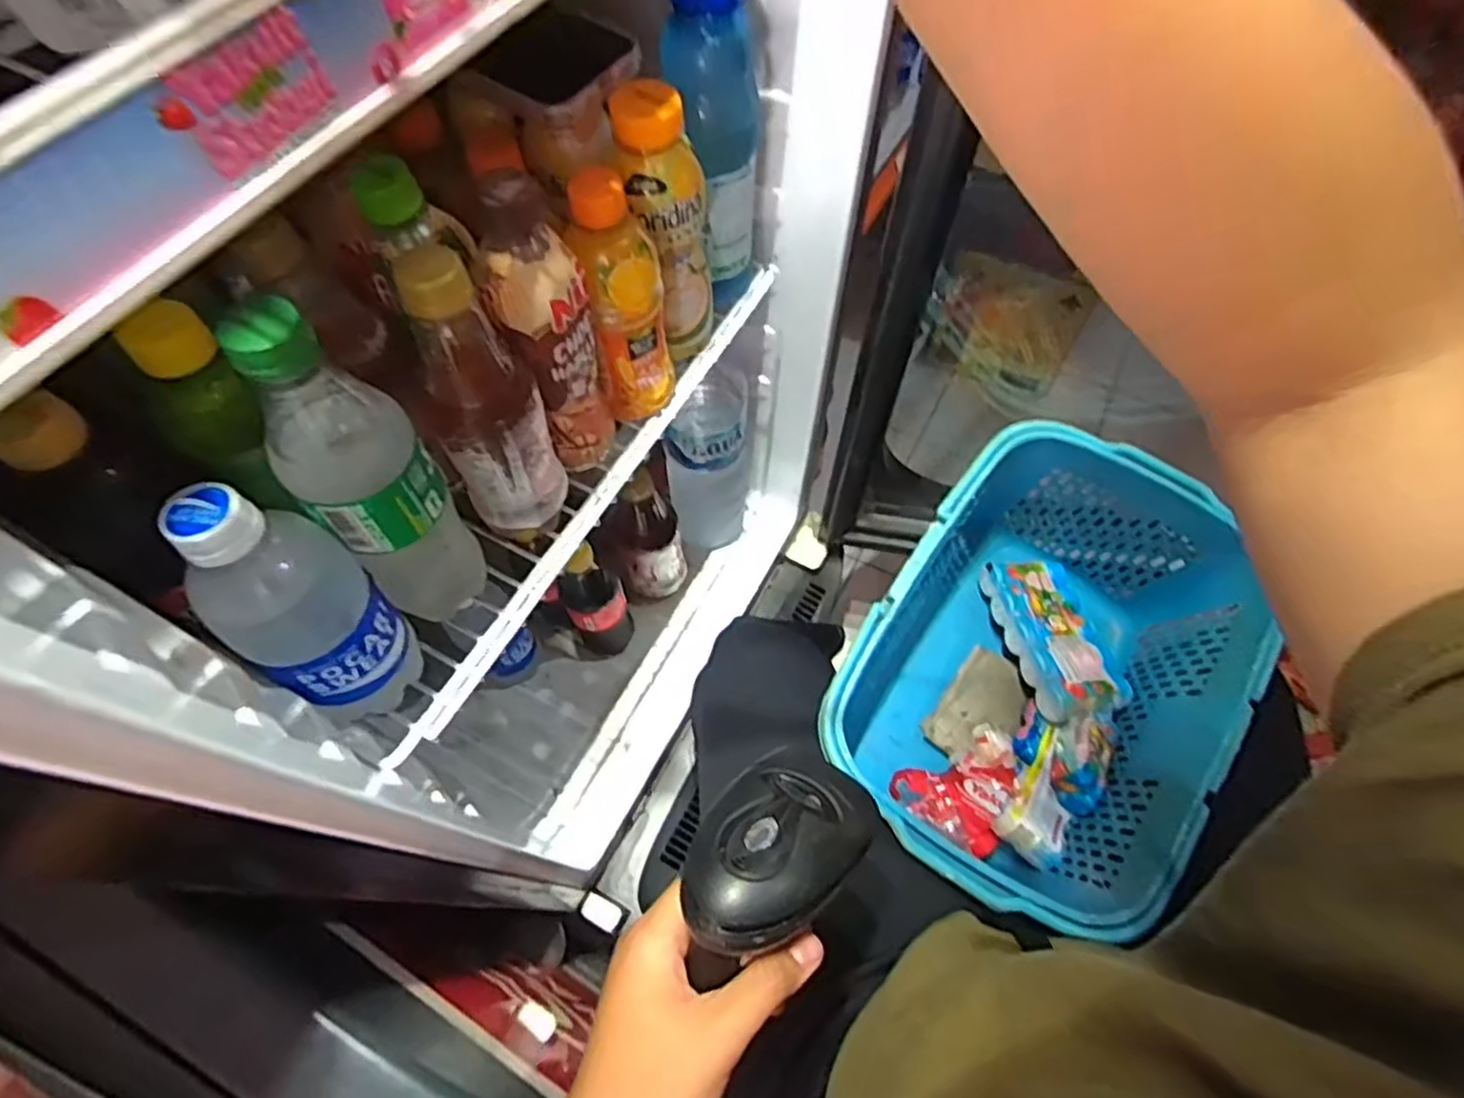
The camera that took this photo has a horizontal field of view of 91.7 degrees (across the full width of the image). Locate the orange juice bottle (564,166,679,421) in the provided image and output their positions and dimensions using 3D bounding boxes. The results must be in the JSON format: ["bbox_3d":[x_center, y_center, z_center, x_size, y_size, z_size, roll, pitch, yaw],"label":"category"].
[{"bbox_3d":[-0.064,-0.149,0.436,0.046,0.155,0.045,-5,63,-3],"label":"orange juice bottle"}]

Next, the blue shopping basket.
[{"bbox_3d":[0.268,0.125,0.669,0.274,0.238,0.393,29,66,14],"label":"blue shopping basket"}]

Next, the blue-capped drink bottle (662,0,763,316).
[{"bbox_3d":[-0.010,-0.262,0.464,0.055,0.225,0.056,0,63,-1],"label":"blue-capped drink bottle"}]

